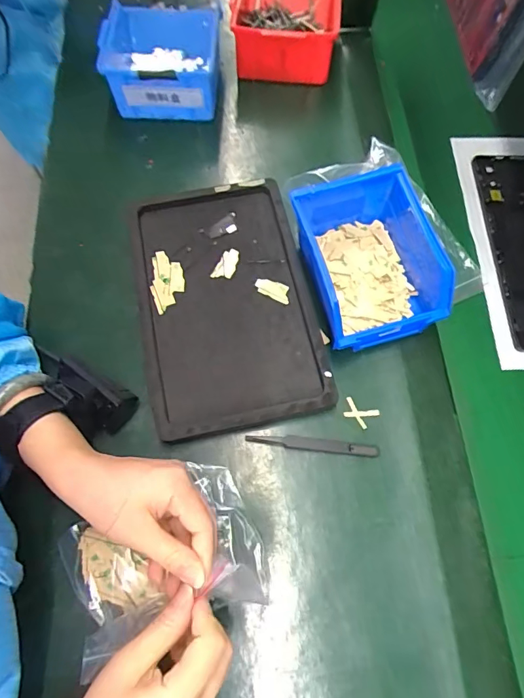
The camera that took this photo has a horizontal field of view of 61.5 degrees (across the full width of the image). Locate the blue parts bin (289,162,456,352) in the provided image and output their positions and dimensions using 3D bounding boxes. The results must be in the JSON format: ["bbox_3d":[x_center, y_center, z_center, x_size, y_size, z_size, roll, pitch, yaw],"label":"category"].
[{"bbox_3d":[0.099,-0.078,0.410,0.123,0.081,0.146,-10,71,-6],"label":"blue parts bin"}]

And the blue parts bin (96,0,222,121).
[{"bbox_3d":[-0.118,-0.354,0.534,0.132,0.073,0.155,1,70,-2],"label":"blue parts bin"}]

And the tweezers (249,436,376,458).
[{"bbox_3d":[0.044,0.082,0.378,0.112,0.004,0.011,7,70,0],"label":"tweezers"}]

